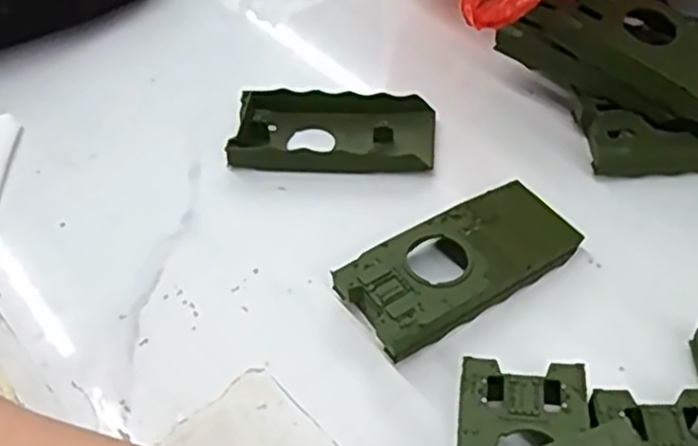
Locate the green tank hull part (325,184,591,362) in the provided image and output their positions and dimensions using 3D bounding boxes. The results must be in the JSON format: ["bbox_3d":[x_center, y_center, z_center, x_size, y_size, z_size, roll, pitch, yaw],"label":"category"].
[{"bbox_3d":[0.048,0.017,0.323,0.103,0.021,0.045,-28,53,-19],"label":"green tank hull part"}]

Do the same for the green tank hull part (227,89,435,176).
[{"bbox_3d":[-0.008,-0.048,0.386,0.101,0.017,0.048,2,49,6],"label":"green tank hull part"}]

